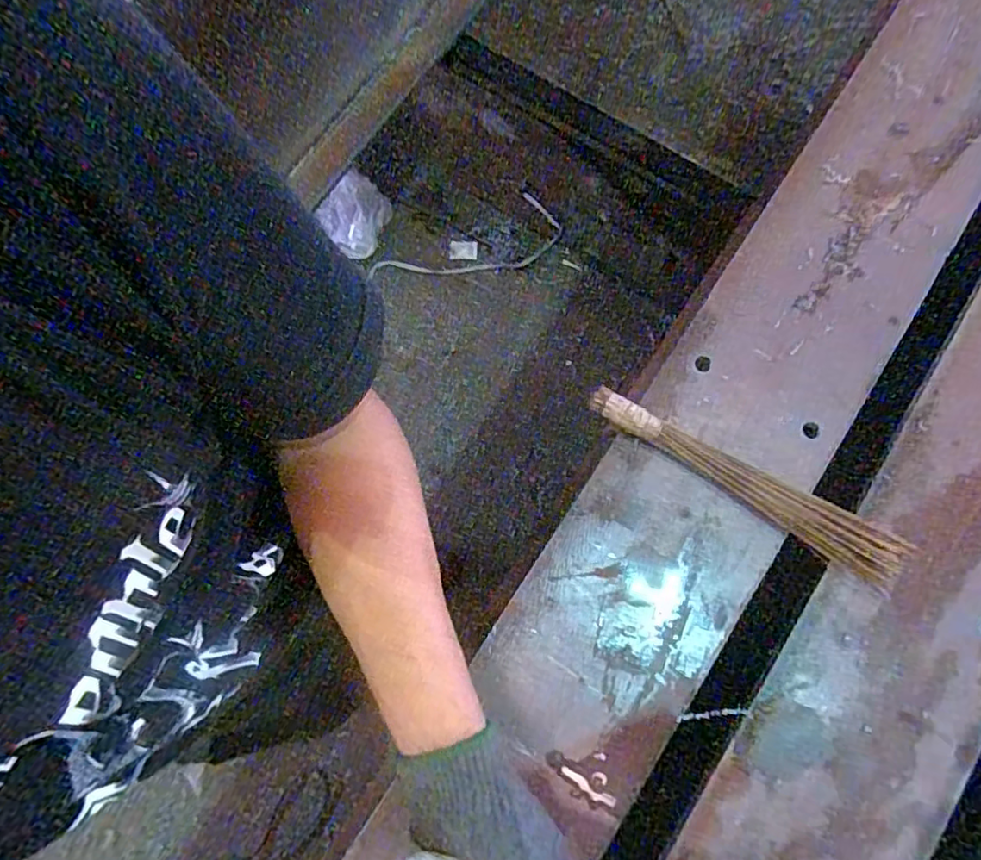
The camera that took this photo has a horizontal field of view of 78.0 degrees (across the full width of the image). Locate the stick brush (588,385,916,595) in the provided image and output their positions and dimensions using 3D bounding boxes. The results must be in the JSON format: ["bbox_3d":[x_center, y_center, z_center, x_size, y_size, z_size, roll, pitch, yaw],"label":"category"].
[{"bbox_3d":[0.191,0.041,0.463,0.254,0.020,0.037,29,79,7],"label":"stick brush"}]

